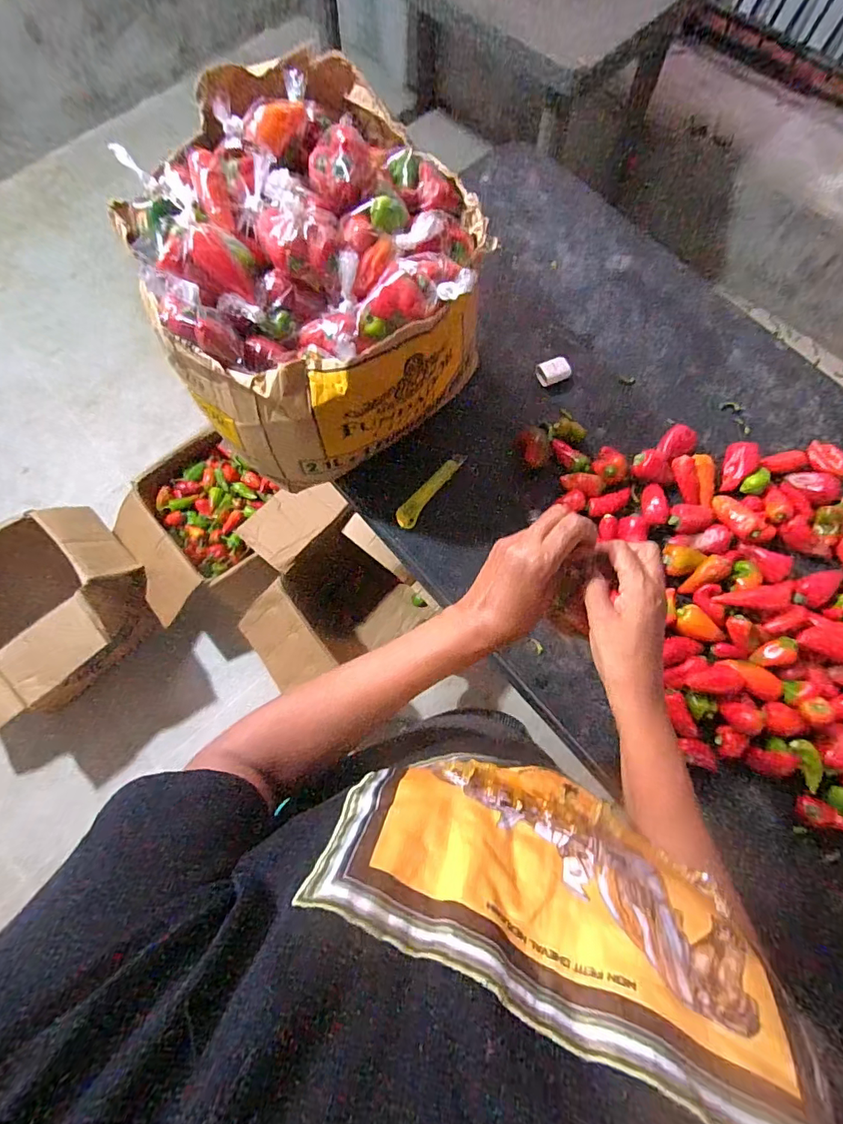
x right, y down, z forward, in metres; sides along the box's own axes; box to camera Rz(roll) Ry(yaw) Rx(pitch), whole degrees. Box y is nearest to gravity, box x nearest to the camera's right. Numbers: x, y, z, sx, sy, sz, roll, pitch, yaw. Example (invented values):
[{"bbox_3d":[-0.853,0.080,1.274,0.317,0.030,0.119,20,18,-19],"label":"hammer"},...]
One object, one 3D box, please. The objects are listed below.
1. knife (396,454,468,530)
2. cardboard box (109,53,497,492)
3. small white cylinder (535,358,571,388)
[{"bbox_3d":[0.014,-0.113,0.720,0.032,0.013,0.151,35,76,10],"label":"knife"},{"bbox_3d":[-0.141,-0.347,0.637,0.389,0.294,0.380,-34,76,-9],"label":"cardboard box"},{"bbox_3d":[0.218,-0.315,0.774,0.047,0.026,0.042,-16,74,-4],"label":"small white cylinder"}]

